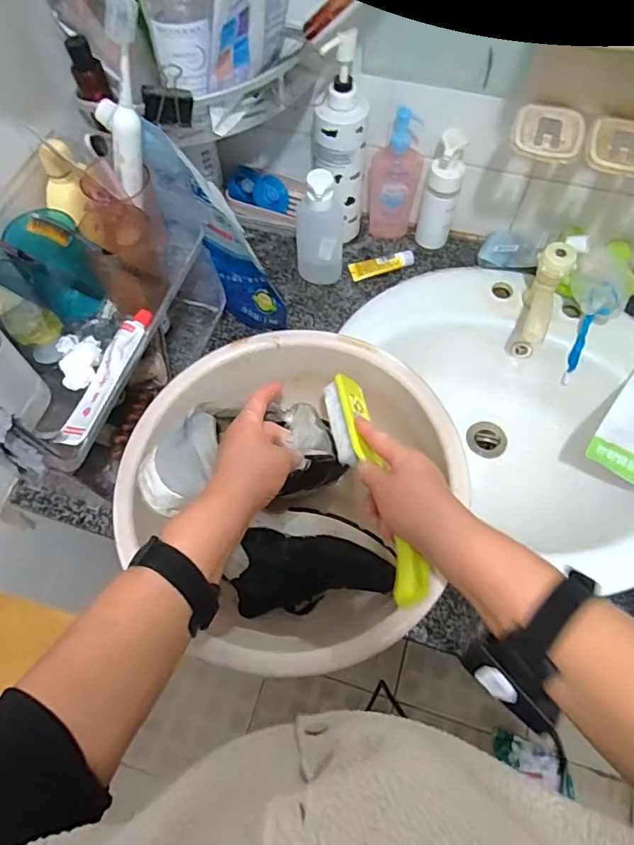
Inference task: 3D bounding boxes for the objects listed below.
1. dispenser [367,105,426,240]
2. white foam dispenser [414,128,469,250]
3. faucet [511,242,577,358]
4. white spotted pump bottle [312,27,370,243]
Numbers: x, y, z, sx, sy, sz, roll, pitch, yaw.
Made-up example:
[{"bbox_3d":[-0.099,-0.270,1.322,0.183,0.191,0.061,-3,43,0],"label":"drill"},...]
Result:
[{"bbox_3d":[0.106,-0.334,0.720,0.070,0.173,0.039,9,65,5],"label":"dispenser"},{"bbox_3d":[0.171,-0.314,0.712,0.048,0.159,0.046,13,66,8],"label":"white foam dispenser"},{"bbox_3d":[0.287,-0.152,0.674,0.042,0.086,0.139,19,82,10],"label":"faucet"},{"bbox_3d":[0.029,-0.353,0.675,0.062,0.251,0.068,-1,65,1],"label":"white spotted pump bottle"}]

